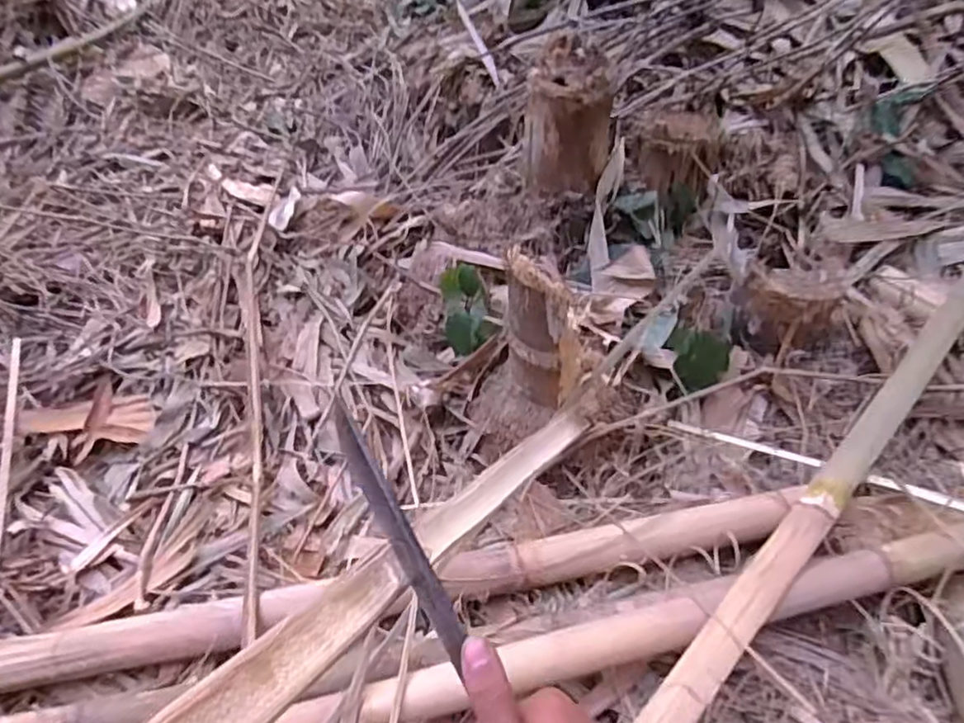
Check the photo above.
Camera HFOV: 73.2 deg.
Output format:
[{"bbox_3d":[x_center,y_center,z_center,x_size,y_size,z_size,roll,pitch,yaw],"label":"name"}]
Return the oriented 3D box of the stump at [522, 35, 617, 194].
[{"bbox_3d":[0.126,-0.344,0.929,0.124,0.177,0.110,15,47,16],"label":"stump"}]

